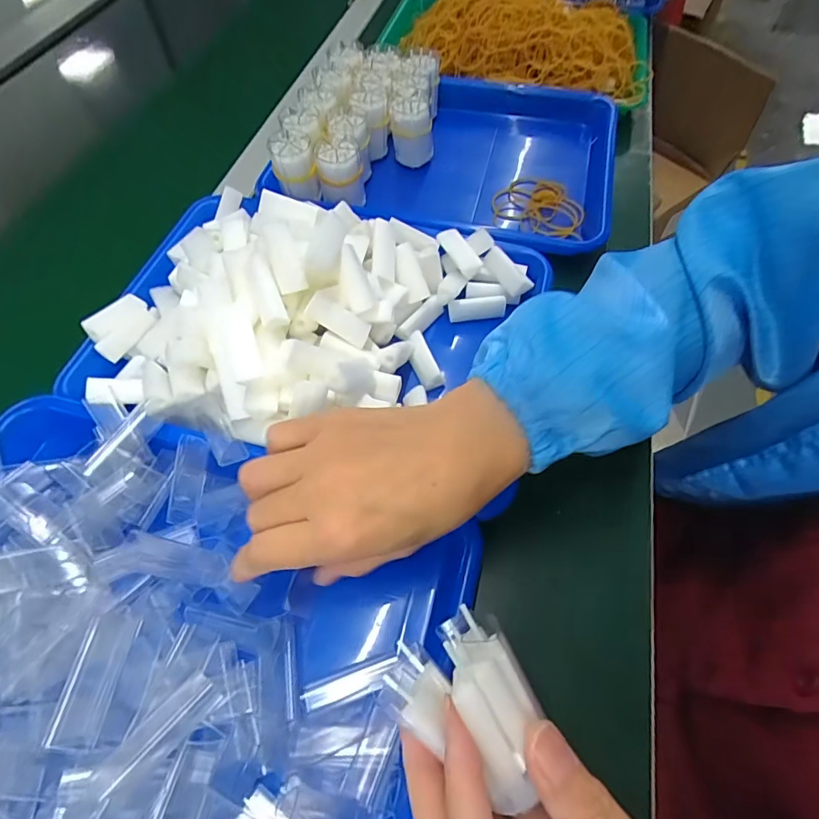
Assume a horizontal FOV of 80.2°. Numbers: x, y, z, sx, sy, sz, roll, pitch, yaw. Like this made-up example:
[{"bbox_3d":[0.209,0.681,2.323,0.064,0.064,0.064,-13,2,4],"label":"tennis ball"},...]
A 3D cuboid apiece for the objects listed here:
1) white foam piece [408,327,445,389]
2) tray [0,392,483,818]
[{"bbox_3d":[0.010,-0.038,0.369,0.017,0.011,0.048,-20,60,-10],"label":"white foam piece"},{"bbox_3d":[-0.139,0.129,0.259,0.315,0.045,0.238,13,60,9],"label":"tray"}]

